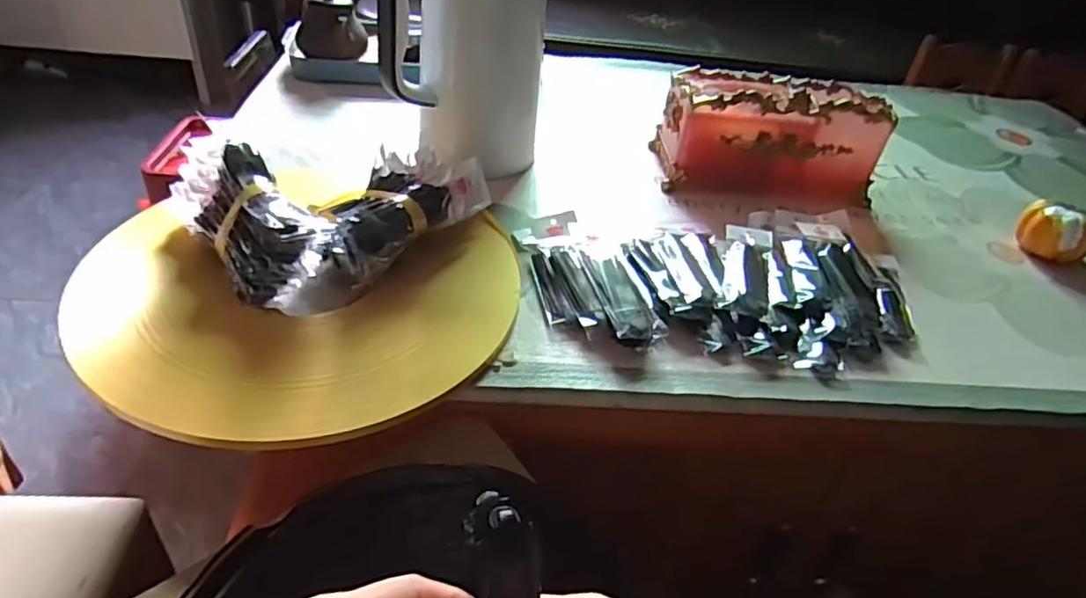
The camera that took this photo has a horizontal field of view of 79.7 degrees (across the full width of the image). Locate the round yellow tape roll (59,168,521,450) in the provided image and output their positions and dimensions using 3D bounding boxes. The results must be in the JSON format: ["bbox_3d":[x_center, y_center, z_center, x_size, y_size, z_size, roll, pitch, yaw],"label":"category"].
[{"bbox_3d":[-0.209,-0.015,0.592,0.361,0.017,0.349,5,39,-4],"label":"round yellow tape roll"}]

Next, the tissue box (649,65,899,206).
[{"bbox_3d":[0.287,-0.220,0.834,0.256,0.116,0.146,6,39,-2],"label":"tissue box"}]

